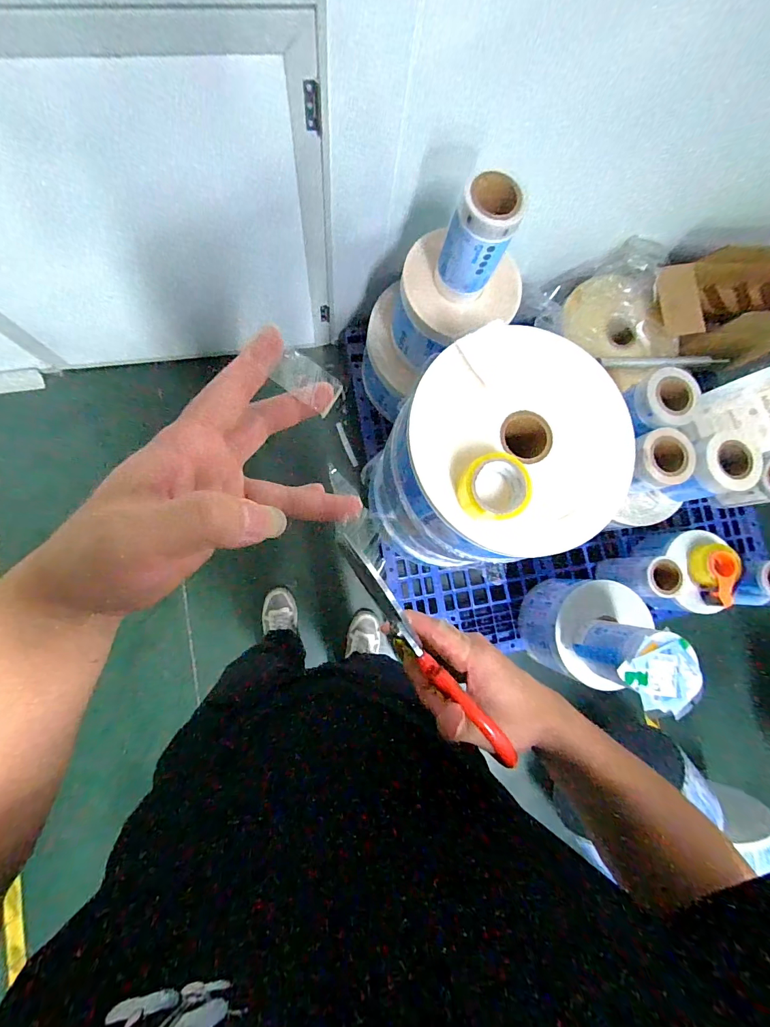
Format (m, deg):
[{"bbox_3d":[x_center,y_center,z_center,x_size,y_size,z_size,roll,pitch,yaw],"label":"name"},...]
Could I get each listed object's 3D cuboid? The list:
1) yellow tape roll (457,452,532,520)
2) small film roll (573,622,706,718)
[{"bbox_3d":[0.170,-0.040,0.639,0.103,0.050,0.099,1,82,-6],"label":"yellow tape roll"},{"bbox_3d":[0.556,0.332,0.911,0.153,0.210,0.150,1,82,-6],"label":"small film roll"}]

